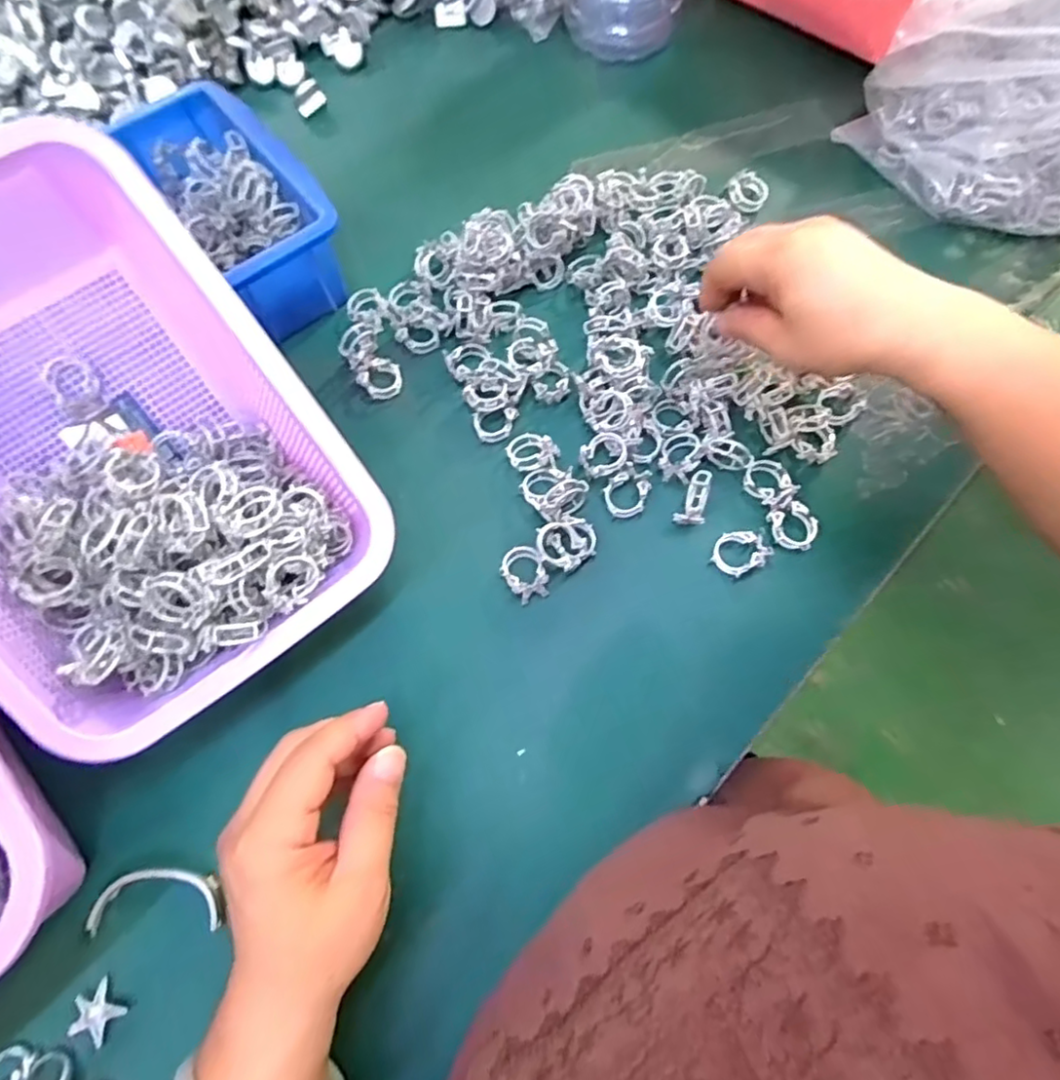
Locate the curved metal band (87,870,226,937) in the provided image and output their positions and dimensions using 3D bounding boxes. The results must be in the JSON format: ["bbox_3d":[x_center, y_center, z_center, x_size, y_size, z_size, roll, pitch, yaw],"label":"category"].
[{"bbox_3d":[-0.185,0.180,0.316,0.062,0.007,0.027,-2,69,-1],"label":"curved metal band"}]

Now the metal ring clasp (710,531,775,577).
[{"bbox_3d":[0.125,0.007,0.375,0.032,0.008,0.025,-26,66,6],"label":"metal ring clasp"}]

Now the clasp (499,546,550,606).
[{"bbox_3d":[-0.003,0.019,0.372,0.024,0.010,0.033,-23,70,-9],"label":"clasp"}]

